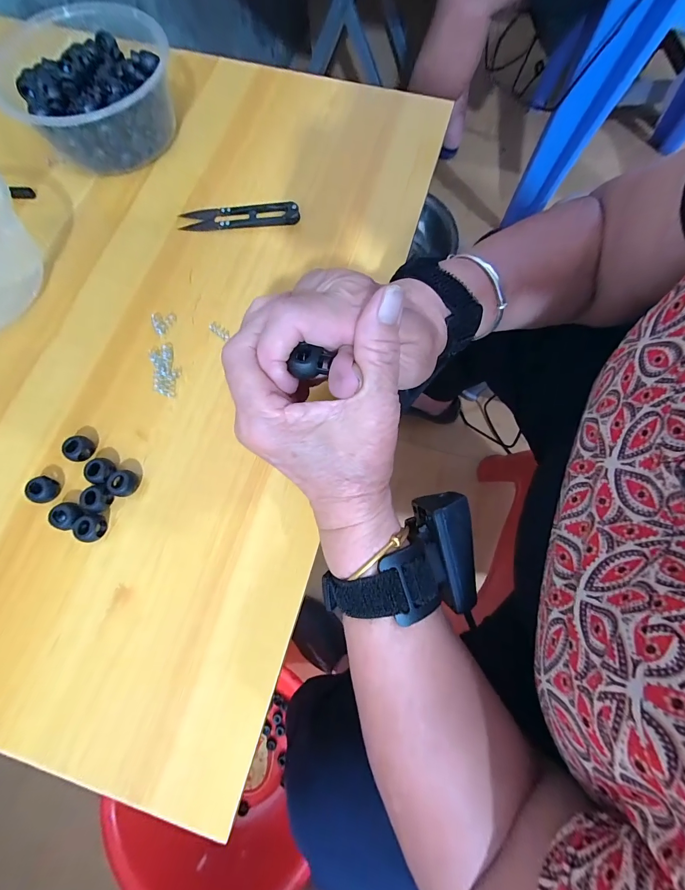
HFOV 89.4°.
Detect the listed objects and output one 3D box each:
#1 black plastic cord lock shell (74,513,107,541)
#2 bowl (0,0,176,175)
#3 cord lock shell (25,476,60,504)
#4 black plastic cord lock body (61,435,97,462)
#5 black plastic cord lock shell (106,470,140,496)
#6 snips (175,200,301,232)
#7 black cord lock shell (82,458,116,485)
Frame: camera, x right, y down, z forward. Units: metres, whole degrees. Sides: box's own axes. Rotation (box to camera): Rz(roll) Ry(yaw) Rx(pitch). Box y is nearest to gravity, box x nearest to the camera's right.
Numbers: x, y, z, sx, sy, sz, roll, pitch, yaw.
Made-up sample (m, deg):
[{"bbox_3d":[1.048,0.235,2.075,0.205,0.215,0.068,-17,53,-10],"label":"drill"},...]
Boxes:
[{"bbox_3d":[-0.161,0.053,0.223,0.015,0.012,0.017,8,75,2],"label":"black plastic cord lock shell"},{"bbox_3d":[-0.207,-0.288,0.291,0.136,0.061,0.118,-21,76,-5],"label":"bowl"},{"bbox_3d":[-0.196,0.030,0.227,0.014,0.012,0.015,0,75,0],"label":"cord lock shell"},{"bbox_3d":[-0.179,0.003,0.235,0.014,0.013,0.015,0,75,0],"label":"black plastic cord lock body"},{"bbox_3d":[-0.144,0.025,0.229,0.014,0.015,0.017,16,76,4],"label":"black plastic cord lock shell"},{"bbox_3d":[-0.086,-0.194,0.291,0.098,0.009,0.021,-4,75,-1],"label":"snips"},{"bbox_3d":[-0.161,0.018,0.230,0.014,0.012,0.017,10,75,3],"label":"black cord lock shell"}]

